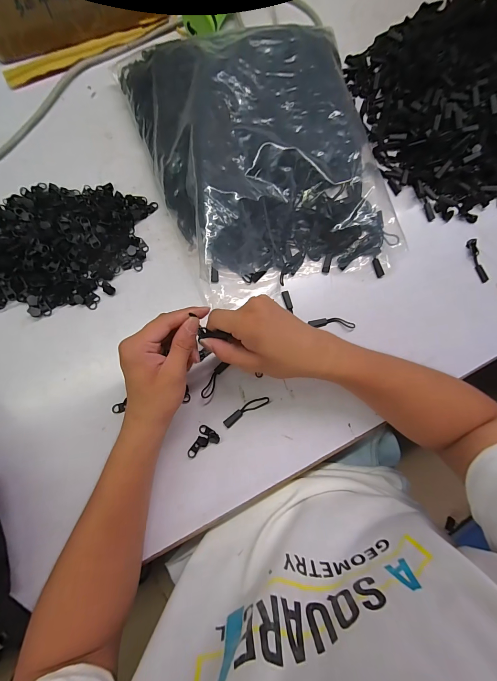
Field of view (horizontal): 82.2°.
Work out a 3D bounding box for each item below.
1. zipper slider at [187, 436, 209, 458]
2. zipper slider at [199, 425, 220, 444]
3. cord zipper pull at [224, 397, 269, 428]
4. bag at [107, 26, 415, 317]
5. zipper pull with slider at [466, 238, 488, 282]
[{"bbox_3d":[-0.058,0.123,0.326,0.014,0.004,0.028,34,81,1],"label":"zipper slider"},{"bbox_3d":[-0.045,0.109,0.329,0.027,0.004,0.012,36,81,2],"label":"zipper slider"},{"bbox_3d":[-0.003,0.083,0.337,0.059,0.004,0.013,-31,85,-8],"label":"cord zipper pull"},{"bbox_3d":[0.019,-0.229,0.346,0.259,0.084,0.352,-20,83,-7],"label":"bag"},{"bbox_3d":[0.313,-0.109,0.388,0.015,0.008,0.061,-15,83,-6],"label":"zipper pull with slider"}]

